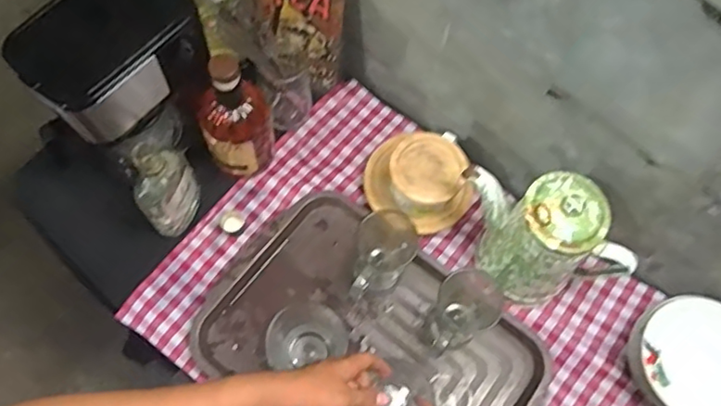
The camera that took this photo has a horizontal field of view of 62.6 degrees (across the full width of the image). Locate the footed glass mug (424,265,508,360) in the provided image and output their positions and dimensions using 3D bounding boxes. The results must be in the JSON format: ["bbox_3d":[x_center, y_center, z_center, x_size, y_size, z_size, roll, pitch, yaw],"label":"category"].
[{"bbox_3d":[0.124,0.140,0.745,0.066,0.169,0.070,1,68,-2],"label":"footed glass mug"}]

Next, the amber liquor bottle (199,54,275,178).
[{"bbox_3d":[-0.164,-0.108,0.781,0.091,0.221,0.070,-10,69,-7],"label":"amber liquor bottle"}]

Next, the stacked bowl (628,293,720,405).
[{"bbox_3d":[0.403,0.194,0.726,0.154,0.076,0.139,-41,75,-17],"label":"stacked bowl"}]

